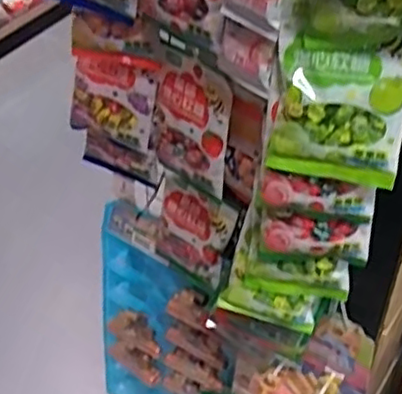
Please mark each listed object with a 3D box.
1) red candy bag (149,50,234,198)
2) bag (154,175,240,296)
[{"bbox_3d":[-0.016,-0.097,0.848,0.040,0.157,0.141,-29,50,-25],"label":"red candy bag"},{"bbox_3d":[-0.013,0.058,1.007,0.148,0.171,0.039,32,54,30],"label":"bag"}]

